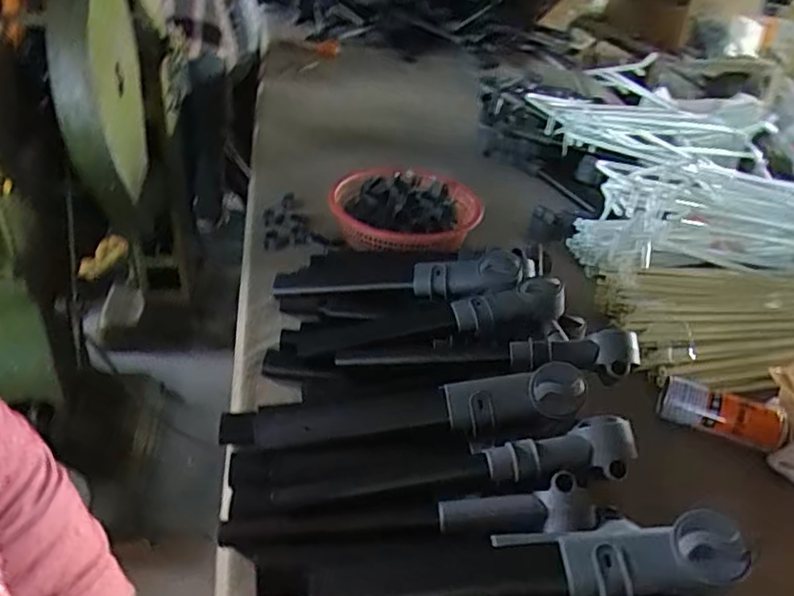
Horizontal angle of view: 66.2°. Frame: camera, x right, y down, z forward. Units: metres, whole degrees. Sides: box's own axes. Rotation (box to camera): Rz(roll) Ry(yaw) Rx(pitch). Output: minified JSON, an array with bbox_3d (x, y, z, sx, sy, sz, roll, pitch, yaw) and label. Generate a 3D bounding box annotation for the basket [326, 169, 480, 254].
[{"bbox_3d":[0.020,-0.177,1.248,0.299,0.091,0.286,11,34,6],"label":"basket"}]

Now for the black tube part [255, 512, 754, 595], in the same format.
[{"bbox_3d":[0.087,0.251,0.574,0.448,0.043,0.082,-7,35,6],"label":"black tube part"}]

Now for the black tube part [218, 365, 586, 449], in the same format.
[{"bbox_3d":[-0.009,0.141,0.741,0.458,0.052,0.075,-7,34,9],"label":"black tube part"}]

